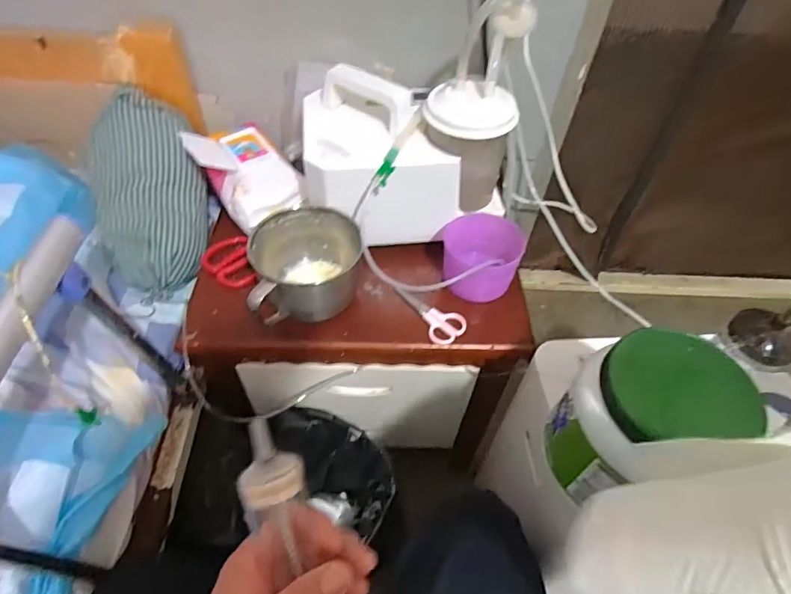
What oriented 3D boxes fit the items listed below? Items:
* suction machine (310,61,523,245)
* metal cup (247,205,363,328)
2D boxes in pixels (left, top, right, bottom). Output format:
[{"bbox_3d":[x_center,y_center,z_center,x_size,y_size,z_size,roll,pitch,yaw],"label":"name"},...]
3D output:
[{"bbox_3d":[0.008,-0.206,0.661,0.262,0.177,0.184,-5,51,-8],"label":"suction machine"},{"bbox_3d":[-0.115,-0.031,0.627,0.133,0.092,0.150,-3,50,-6],"label":"metal cup"}]

